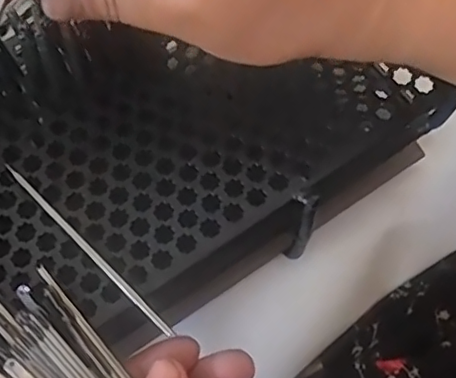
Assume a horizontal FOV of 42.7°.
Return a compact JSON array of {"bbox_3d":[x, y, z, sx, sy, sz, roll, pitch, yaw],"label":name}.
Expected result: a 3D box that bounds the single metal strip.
[{"bbox_3d":[-0.059,0.023,0.241,0.102,0.004,0.004,41,75,17],"label":"single metal strip"}]

